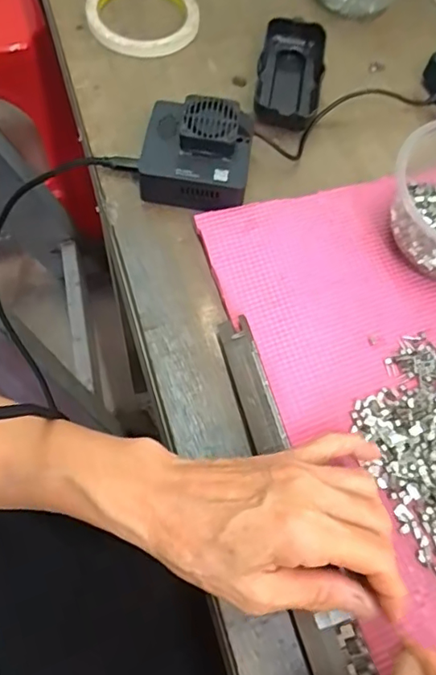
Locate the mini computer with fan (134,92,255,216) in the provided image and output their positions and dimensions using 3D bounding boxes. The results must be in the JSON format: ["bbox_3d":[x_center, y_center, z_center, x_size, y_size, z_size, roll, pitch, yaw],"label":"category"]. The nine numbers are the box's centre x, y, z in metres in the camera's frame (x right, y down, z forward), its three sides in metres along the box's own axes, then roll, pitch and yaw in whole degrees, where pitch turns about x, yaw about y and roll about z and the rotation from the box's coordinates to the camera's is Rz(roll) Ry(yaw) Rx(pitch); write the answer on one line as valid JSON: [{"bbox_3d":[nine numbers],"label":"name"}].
[{"bbox_3d":[-0.016,-0.137,0.397,0.079,0.042,0.072,10,66,0],"label":"mini computer with fan"}]

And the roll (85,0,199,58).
[{"bbox_3d":[-0.066,-0.288,0.475,0.097,0.017,0.096,2,66,-5],"label":"roll"}]

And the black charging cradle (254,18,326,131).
[{"bbox_3d":[0.060,-0.218,0.448,0.051,0.024,0.113,12,66,0],"label":"black charging cradle"}]

